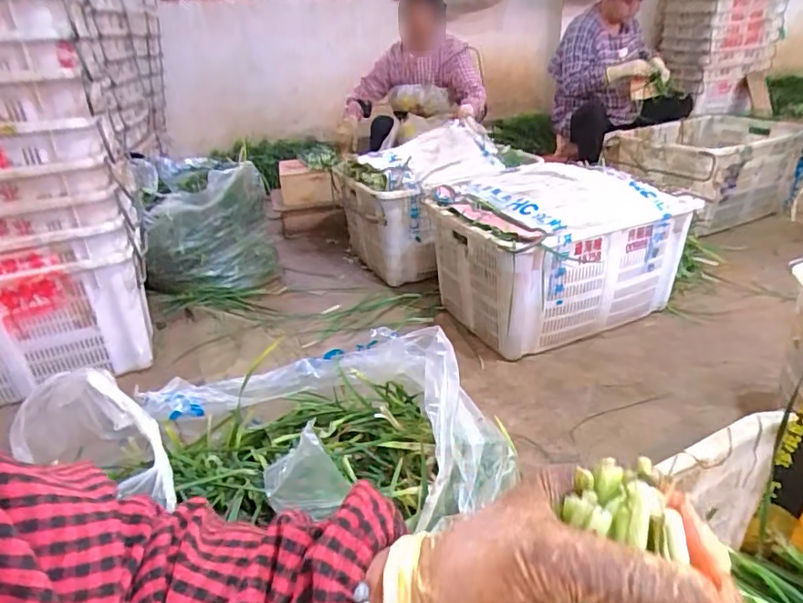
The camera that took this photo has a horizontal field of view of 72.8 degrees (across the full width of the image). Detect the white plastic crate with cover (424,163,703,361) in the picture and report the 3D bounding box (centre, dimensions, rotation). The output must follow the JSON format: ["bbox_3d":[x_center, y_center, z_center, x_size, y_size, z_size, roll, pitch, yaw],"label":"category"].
[{"bbox_3d":[0.434,-0.155,1.640,0.615,0.402,0.506,-16,31,-21],"label":"white plastic crate with cover"}]

